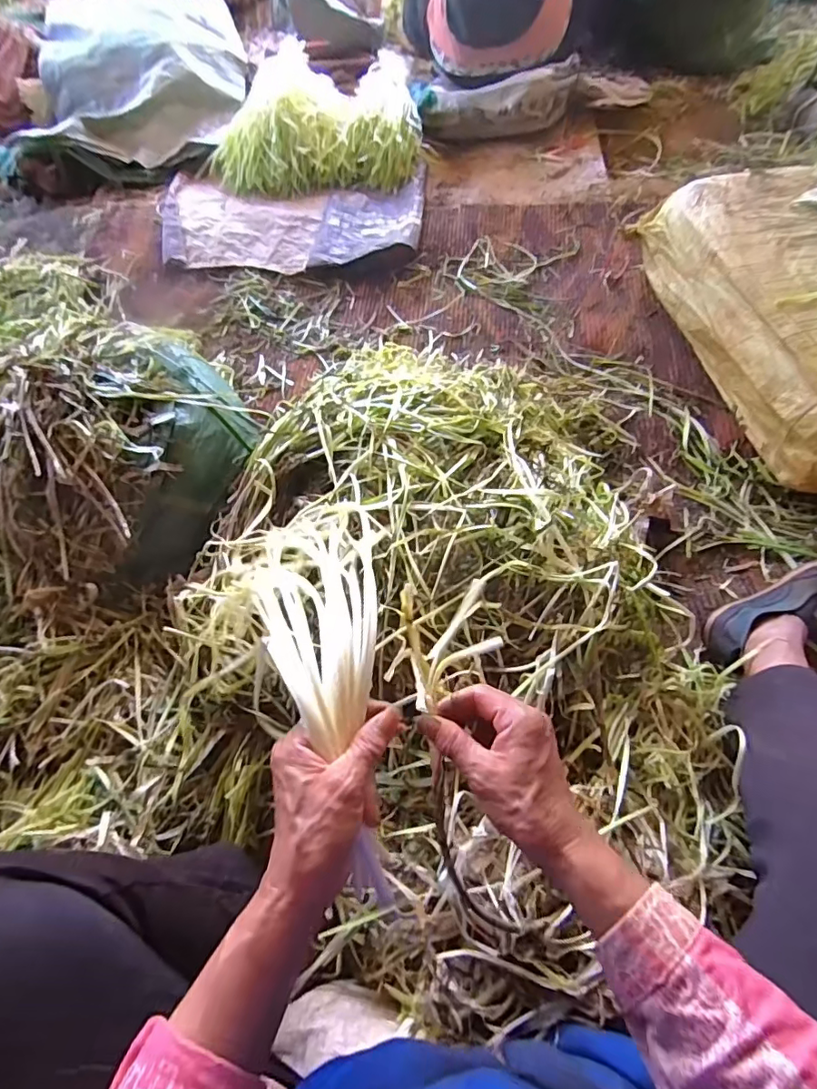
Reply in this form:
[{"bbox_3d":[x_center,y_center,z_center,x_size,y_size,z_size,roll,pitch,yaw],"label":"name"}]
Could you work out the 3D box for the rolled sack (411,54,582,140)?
[{"bbox_3d":[0.248,-1.246,1.437,0.452,0.131,0.132,1,62,4],"label":"rolled sack"}]

